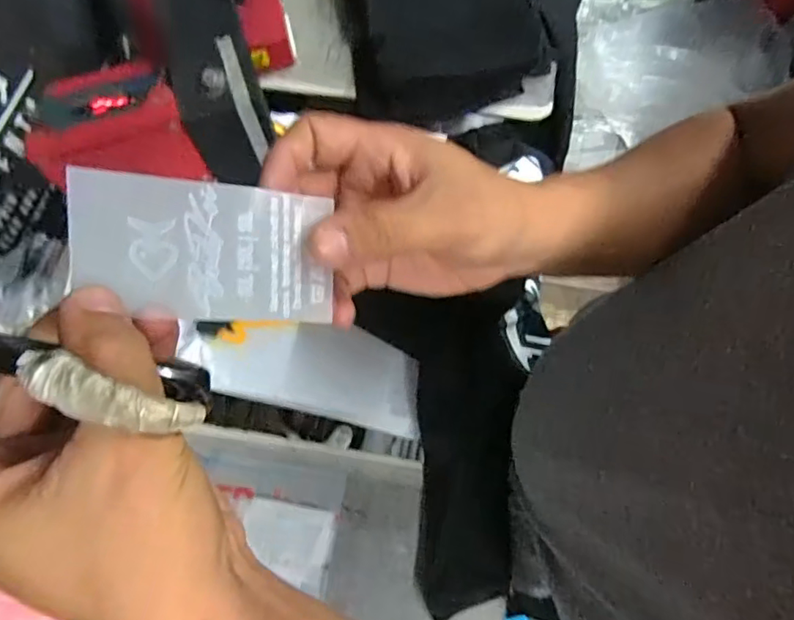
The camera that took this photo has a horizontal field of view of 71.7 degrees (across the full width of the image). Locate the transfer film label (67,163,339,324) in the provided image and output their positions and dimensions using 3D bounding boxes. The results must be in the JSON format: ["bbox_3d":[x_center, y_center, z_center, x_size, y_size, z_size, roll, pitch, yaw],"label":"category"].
[{"bbox_3d":[-0.072,-0.023,0.213,0.094,0.004,0.052,2,89,-25],"label":"transfer film label"}]

